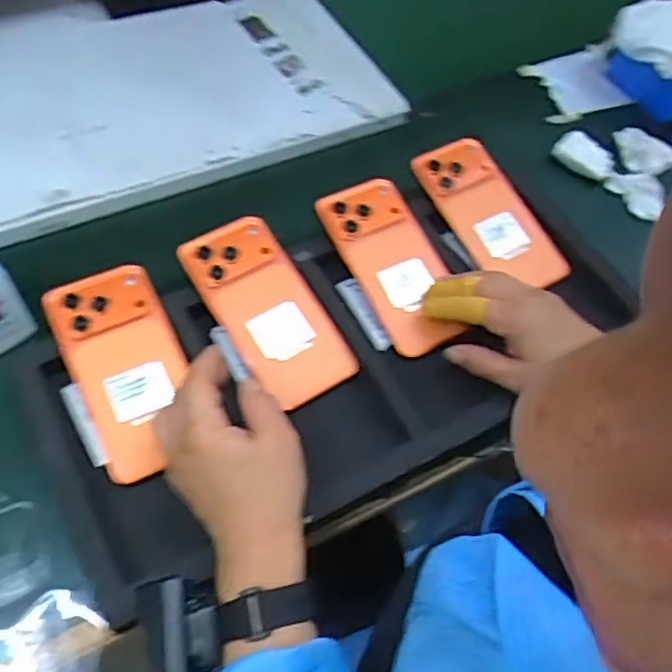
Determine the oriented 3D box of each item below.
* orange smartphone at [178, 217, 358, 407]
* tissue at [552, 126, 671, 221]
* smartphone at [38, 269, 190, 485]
[{"bbox_3d":[-0.055,-0.023,0.545,0.080,0.011,0.166,-33,81,-24],"label":"orange smartphone"},{"bbox_3d":[0.307,-0.188,0.714,0.125,0.022,0.099,38,61,19],"label":"tissue"},{"bbox_3d":[-0.157,0.023,0.508,0.081,0.018,0.161,-23,75,-20],"label":"smartphone"}]

